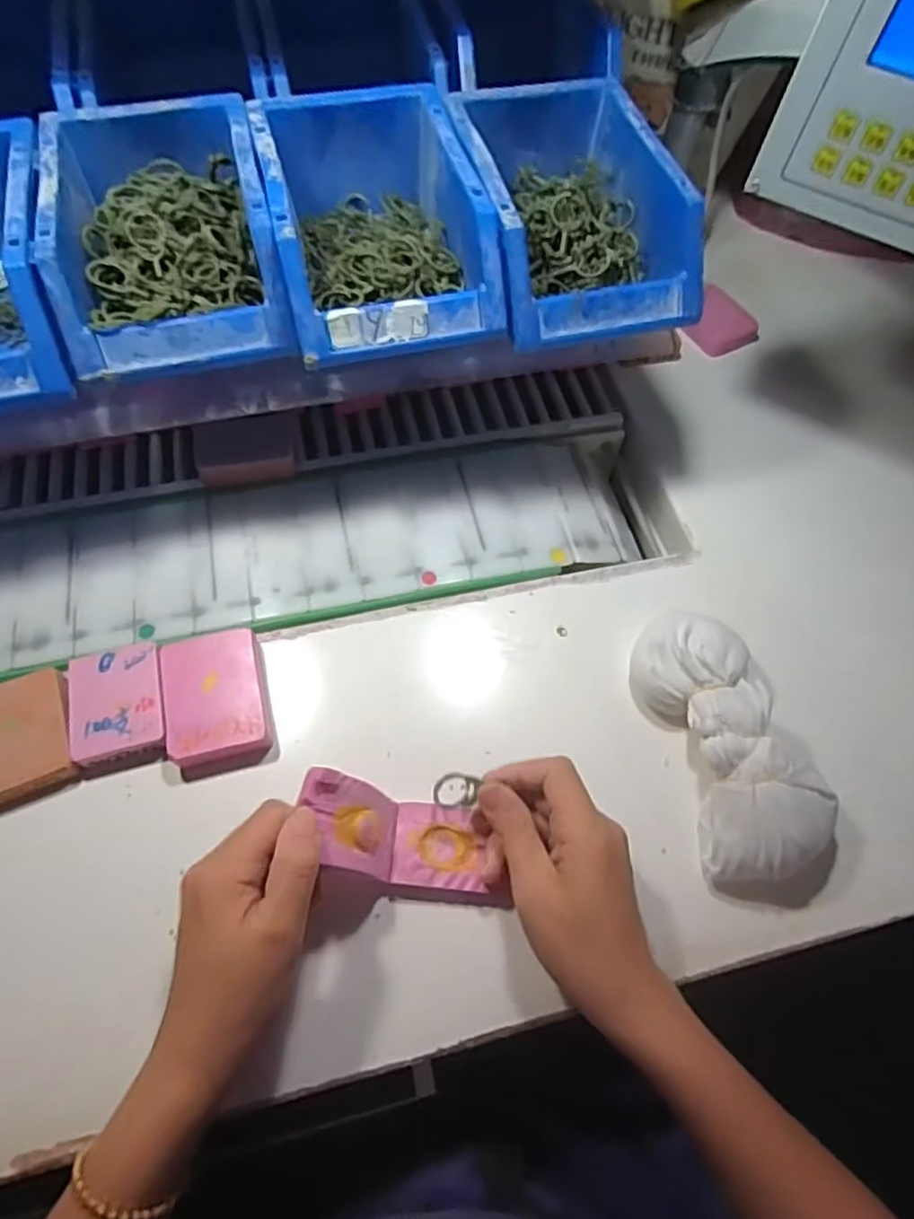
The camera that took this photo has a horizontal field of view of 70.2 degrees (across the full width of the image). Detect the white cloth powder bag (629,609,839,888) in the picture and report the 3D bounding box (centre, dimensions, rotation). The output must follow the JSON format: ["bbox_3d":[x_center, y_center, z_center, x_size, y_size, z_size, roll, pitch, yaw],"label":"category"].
[{"bbox_3d":[0.165,0.078,0.395,0.077,0.052,0.165,-11,63,-9],"label":"white cloth powder bag"}]

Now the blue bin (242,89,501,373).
[{"bbox_3d":[-0.051,-0.238,0.402,0.122,0.062,0.174,-13,63,-9],"label":"blue bin"}]

